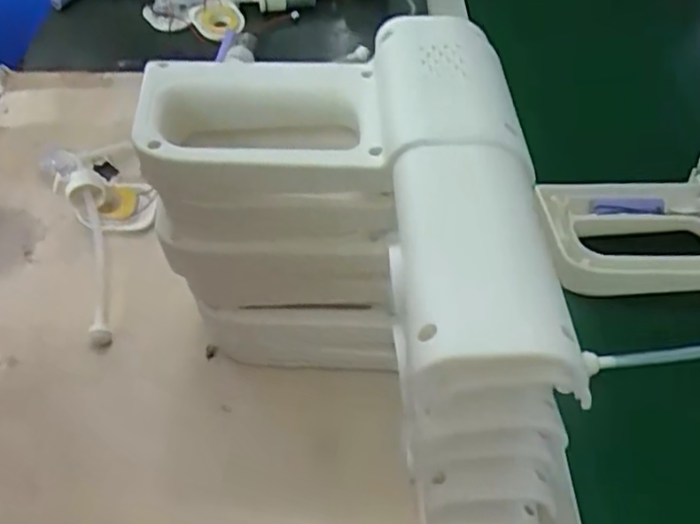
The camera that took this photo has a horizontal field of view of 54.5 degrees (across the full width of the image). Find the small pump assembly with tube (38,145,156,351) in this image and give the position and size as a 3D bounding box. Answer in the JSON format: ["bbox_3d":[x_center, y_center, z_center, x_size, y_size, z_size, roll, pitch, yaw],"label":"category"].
[{"bbox_3d":[-0.171,-0.029,0.489,0.068,0.032,0.193,-20,51,-17],"label":"small pump assembly with tube"}]

